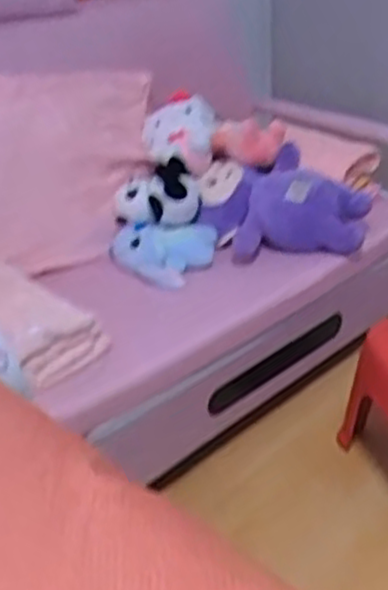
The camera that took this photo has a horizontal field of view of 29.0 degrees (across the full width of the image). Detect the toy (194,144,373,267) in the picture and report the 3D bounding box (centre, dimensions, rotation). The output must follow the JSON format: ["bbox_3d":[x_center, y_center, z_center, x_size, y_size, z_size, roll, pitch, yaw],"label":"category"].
[{"bbox_3d":[0.213,-0.211,1.753,0.383,0.172,0.259,2,31,10],"label":"toy"}]

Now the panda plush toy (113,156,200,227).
[{"bbox_3d":[-0.092,-0.244,1.746,0.196,0.125,0.138,-6,31,-3],"label":"panda plush toy"}]

